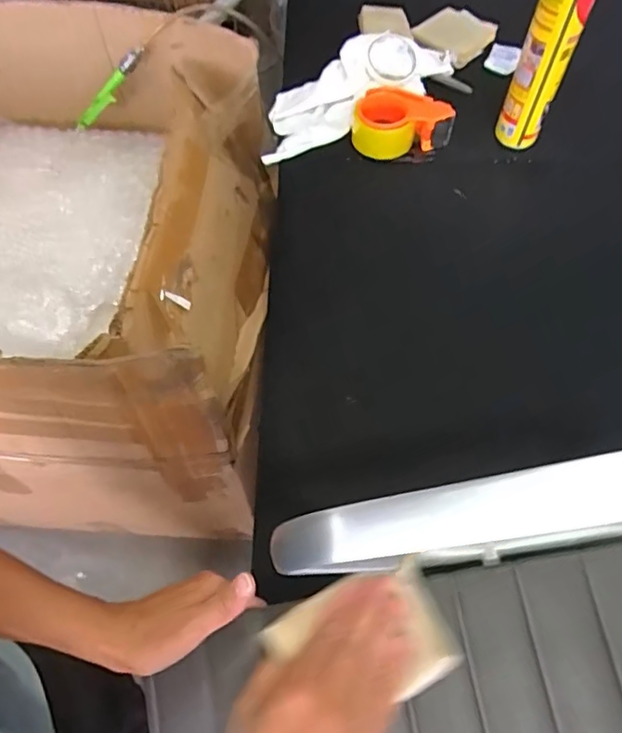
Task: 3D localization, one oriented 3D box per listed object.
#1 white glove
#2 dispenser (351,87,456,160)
[{"bbox_3d":[0.064,-0.464,0.922,0.369,0.067,0.128,-32,68,-16],"label":"white glove"},{"bbox_3d":[0.143,-0.378,0.871,0.153,0.069,0.077,8,63,4],"label":"dispenser"}]

